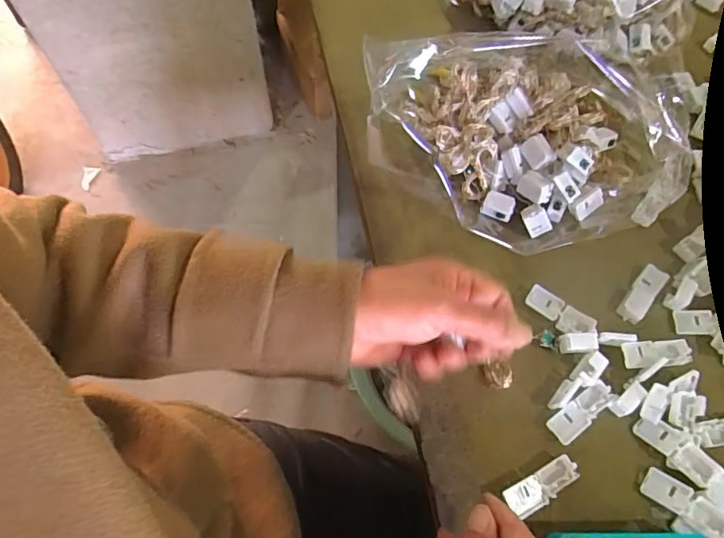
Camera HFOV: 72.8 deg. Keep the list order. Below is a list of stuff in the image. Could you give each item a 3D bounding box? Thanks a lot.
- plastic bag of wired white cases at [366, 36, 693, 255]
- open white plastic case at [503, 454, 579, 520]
[{"bbox_3d":[0.138,-0.124,0.422,0.274,0.099,0.180,6,63,2],"label":"plastic bag of wired white cases"},{"bbox_3d":[0.120,0.146,0.328,0.053,0.011,0.020,-22,65,-19],"label":"open white plastic case"}]

